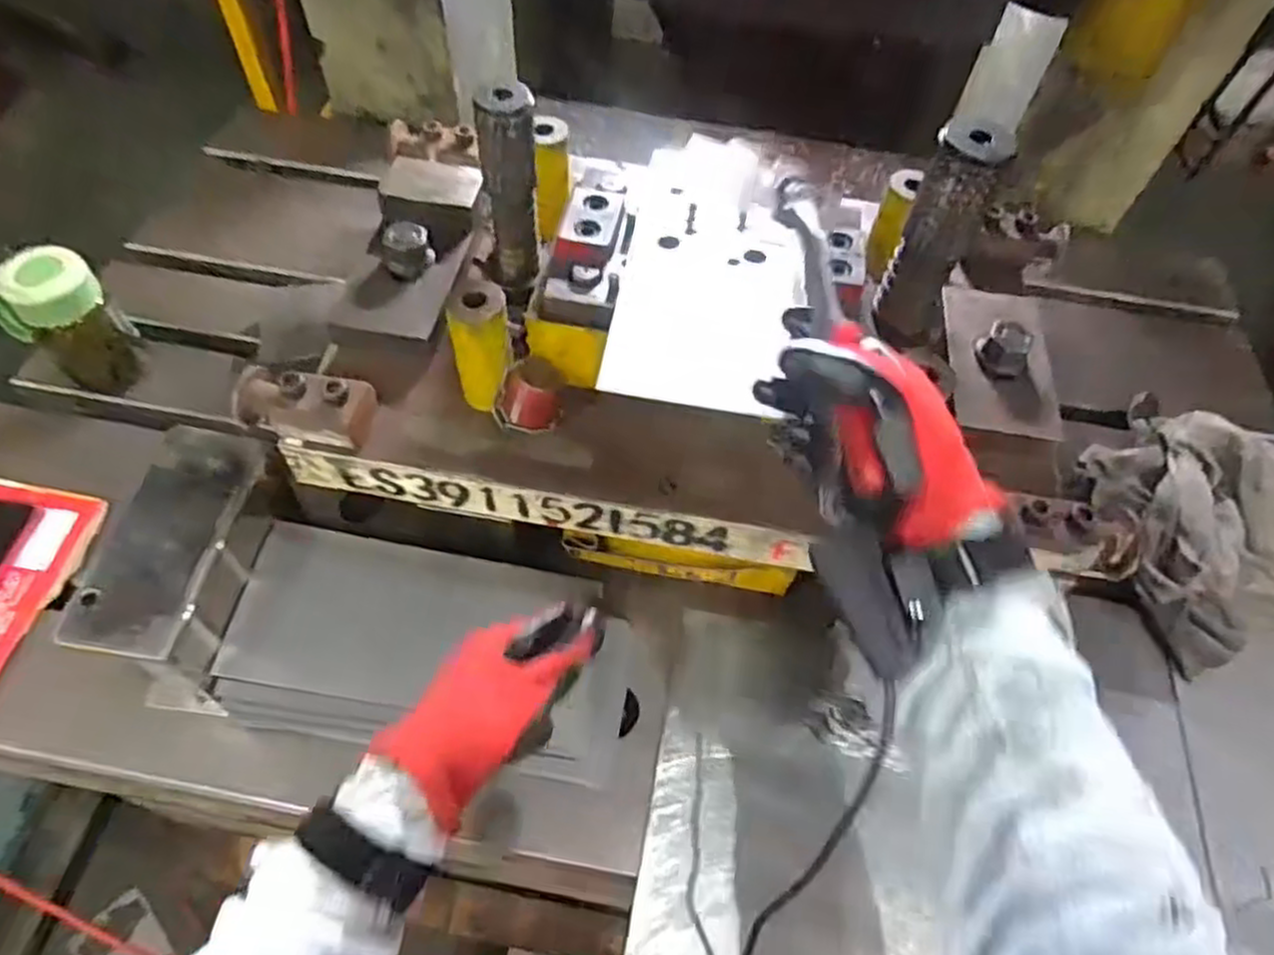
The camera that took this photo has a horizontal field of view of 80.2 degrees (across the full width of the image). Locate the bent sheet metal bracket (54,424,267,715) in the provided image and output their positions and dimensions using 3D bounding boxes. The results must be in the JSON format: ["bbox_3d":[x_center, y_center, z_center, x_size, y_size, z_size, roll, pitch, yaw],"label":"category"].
[{"bbox_3d":[-0.313,0.079,0.545,0.077,0.136,0.178,5,55,0],"label":"bent sheet metal bracket"}]

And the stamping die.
[{"bbox_3d":[0.039,-0.137,0.584,0.583,0.273,0.340,10,55,4],"label":"stamping die"}]

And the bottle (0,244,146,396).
[{"bbox_3d":[-0.509,-0.140,0.683,0.067,0.130,0.069,17,56,9],"label":"bottle"}]

